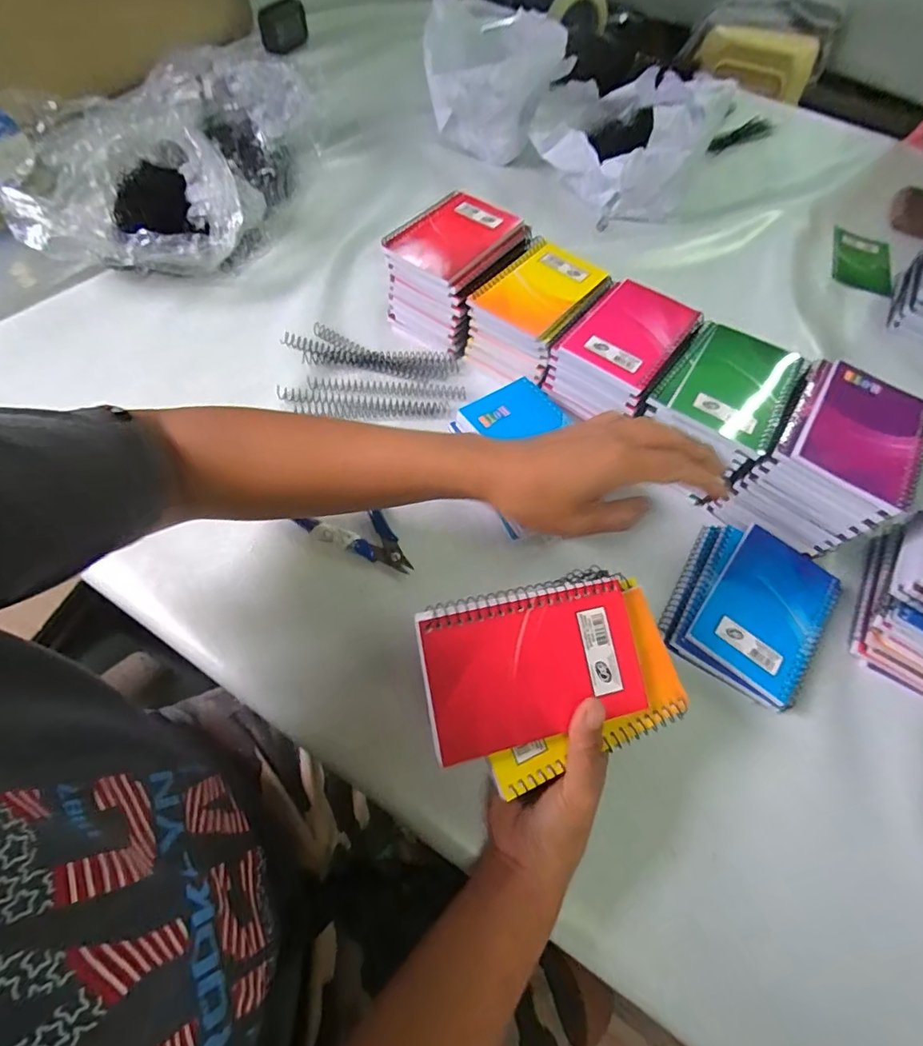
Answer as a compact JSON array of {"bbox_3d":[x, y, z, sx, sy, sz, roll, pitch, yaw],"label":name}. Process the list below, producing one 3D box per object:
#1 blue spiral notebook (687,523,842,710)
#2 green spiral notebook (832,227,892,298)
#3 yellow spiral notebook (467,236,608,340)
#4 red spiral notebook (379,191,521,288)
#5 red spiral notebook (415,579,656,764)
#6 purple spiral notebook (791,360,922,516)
[{"bbox_3d":[0.247,0.069,0.401,0.082,0.009,0.131,36,63,15],"label":"blue spiral notebook"},{"bbox_3d":[0.546,-0.358,0.678,0.078,0.009,0.115,19,63,6],"label":"green spiral notebook"},{"bbox_3d":[0.074,-0.227,0.481,0.085,0.012,0.120,37,67,15],"label":"yellow spiral notebook"},{"bbox_3d":[-0.005,-0.288,0.494,0.086,0.012,0.130,37,67,15],"label":"red spiral notebook"},{"bbox_3d":[0.044,0.082,0.291,0.131,0.005,0.084,-9,84,-16],"label":"red spiral notebook"},{"bbox_3d":[0.321,-0.073,0.394,0.084,0.009,0.128,33,66,13],"label":"purple spiral notebook"}]

